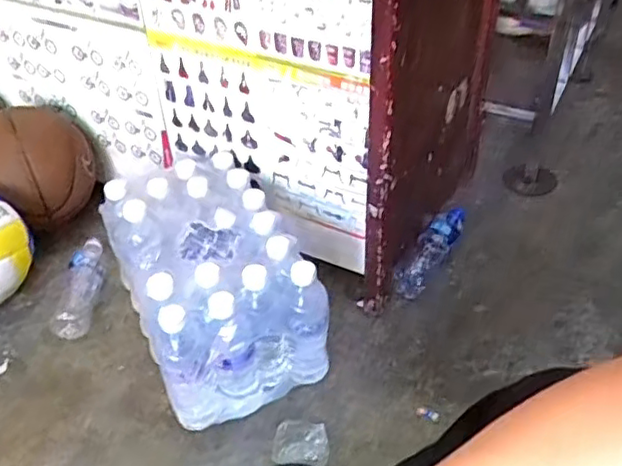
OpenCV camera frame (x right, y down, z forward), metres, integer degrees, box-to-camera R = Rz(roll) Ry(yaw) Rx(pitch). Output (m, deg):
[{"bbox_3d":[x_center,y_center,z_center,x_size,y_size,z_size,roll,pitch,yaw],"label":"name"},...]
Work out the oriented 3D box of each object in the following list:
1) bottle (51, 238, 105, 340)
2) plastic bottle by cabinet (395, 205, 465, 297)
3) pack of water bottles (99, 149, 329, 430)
[{"bbox_3d":[-0.391,0.090,1.106,0.056,0.059,0.205,-2,41,0],"label":"bottle"},{"bbox_3d":[0.208,0.031,1.129,0.054,0.062,0.190,22,46,25],"label":"plastic bottle by cabinet"},{"bbox_3d":[-0.155,0.072,0.992,0.232,0.219,0.361,-19,43,-18],"label":"pack of water bottles"}]

